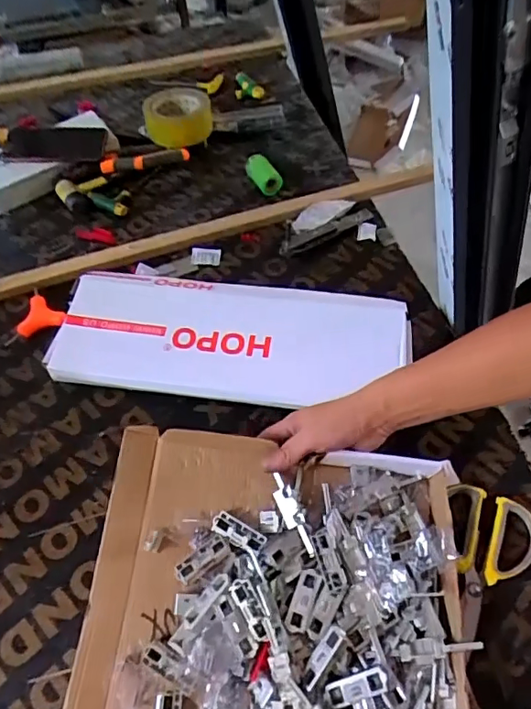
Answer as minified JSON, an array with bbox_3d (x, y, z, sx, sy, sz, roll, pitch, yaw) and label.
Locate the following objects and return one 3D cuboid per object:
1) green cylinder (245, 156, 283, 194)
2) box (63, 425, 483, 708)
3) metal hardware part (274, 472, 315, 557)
[{"bbox_3d":[-0.002,-0.276,0.802,0.032,0.036,0.057,-27,60,-17],"label":"green cylinder"},{"bbox_3d":[-0.001,0.265,0.421,0.321,0.060,0.400,4,55,5],"label":"box"},{"bbox_3d":[0.027,0.152,0.497,0.020,0.014,0.078,-22,72,-13],"label":"metal hardware part"}]

